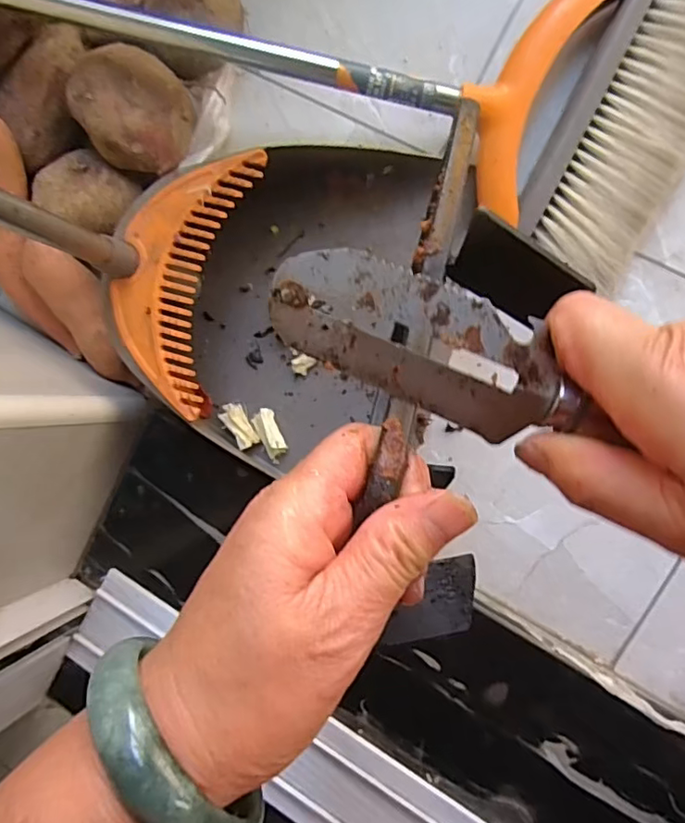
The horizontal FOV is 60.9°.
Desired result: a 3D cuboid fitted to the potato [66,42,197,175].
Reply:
[{"bbox_3d":[-0.155,-0.226,0.440,0.085,0.052,0.077,41,98,8],"label":"potato"}]

